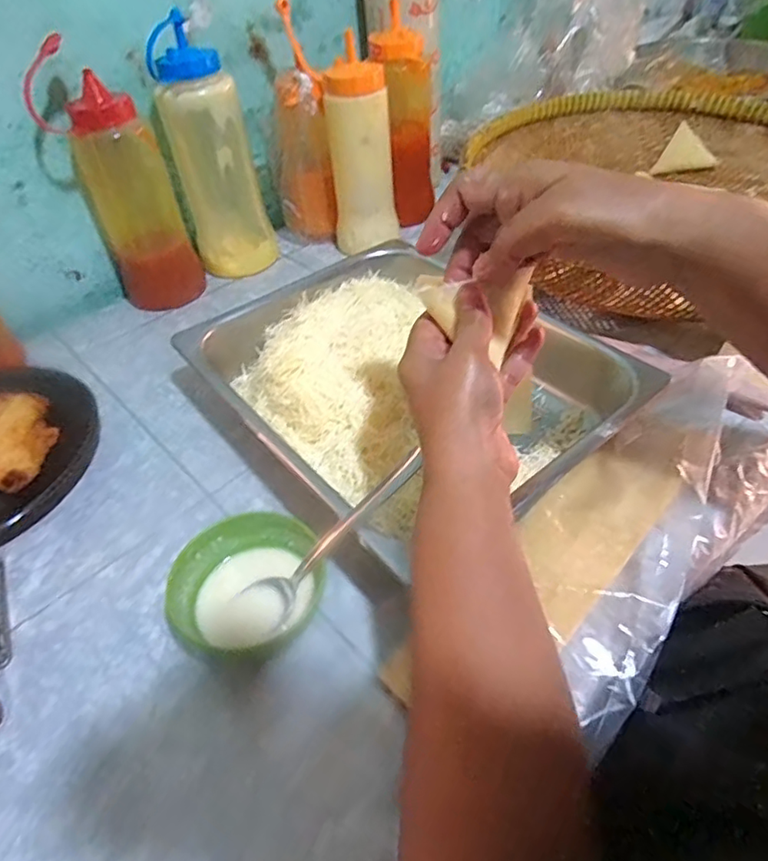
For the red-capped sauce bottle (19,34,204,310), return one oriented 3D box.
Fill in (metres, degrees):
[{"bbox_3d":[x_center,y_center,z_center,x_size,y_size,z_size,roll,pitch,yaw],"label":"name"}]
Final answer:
[{"bbox_3d":[-0.271,-0.248,0.605,0.105,0.221,0.094,-18,46,-13],"label":"red-capped sauce bottle"}]

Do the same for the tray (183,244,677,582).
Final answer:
[{"bbox_3d":[-0.003,-0.043,0.484,0.238,0.062,0.287,-31,51,-25],"label":"tray"}]

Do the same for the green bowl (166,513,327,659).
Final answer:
[{"bbox_3d":[-0.083,0.099,0.362,0.086,0.043,0.081,-2,45,2],"label":"green bowl"}]

